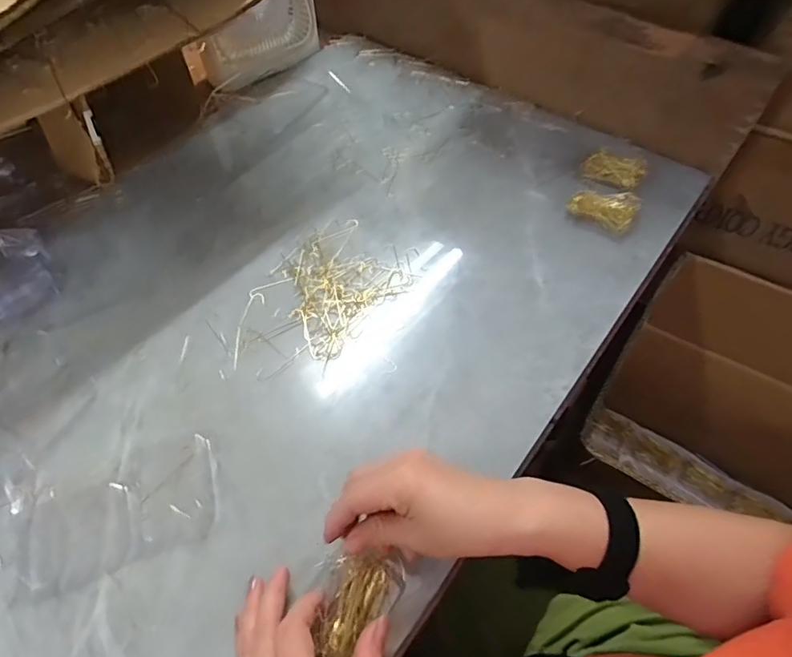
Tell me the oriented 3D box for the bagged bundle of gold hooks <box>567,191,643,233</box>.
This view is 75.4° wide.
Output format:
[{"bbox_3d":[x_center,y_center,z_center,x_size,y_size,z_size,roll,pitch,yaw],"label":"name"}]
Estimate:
[{"bbox_3d":[0.235,-0.136,0.586,0.072,0.029,0.048,25,59,17],"label":"bagged bundle of gold hooks"}]

